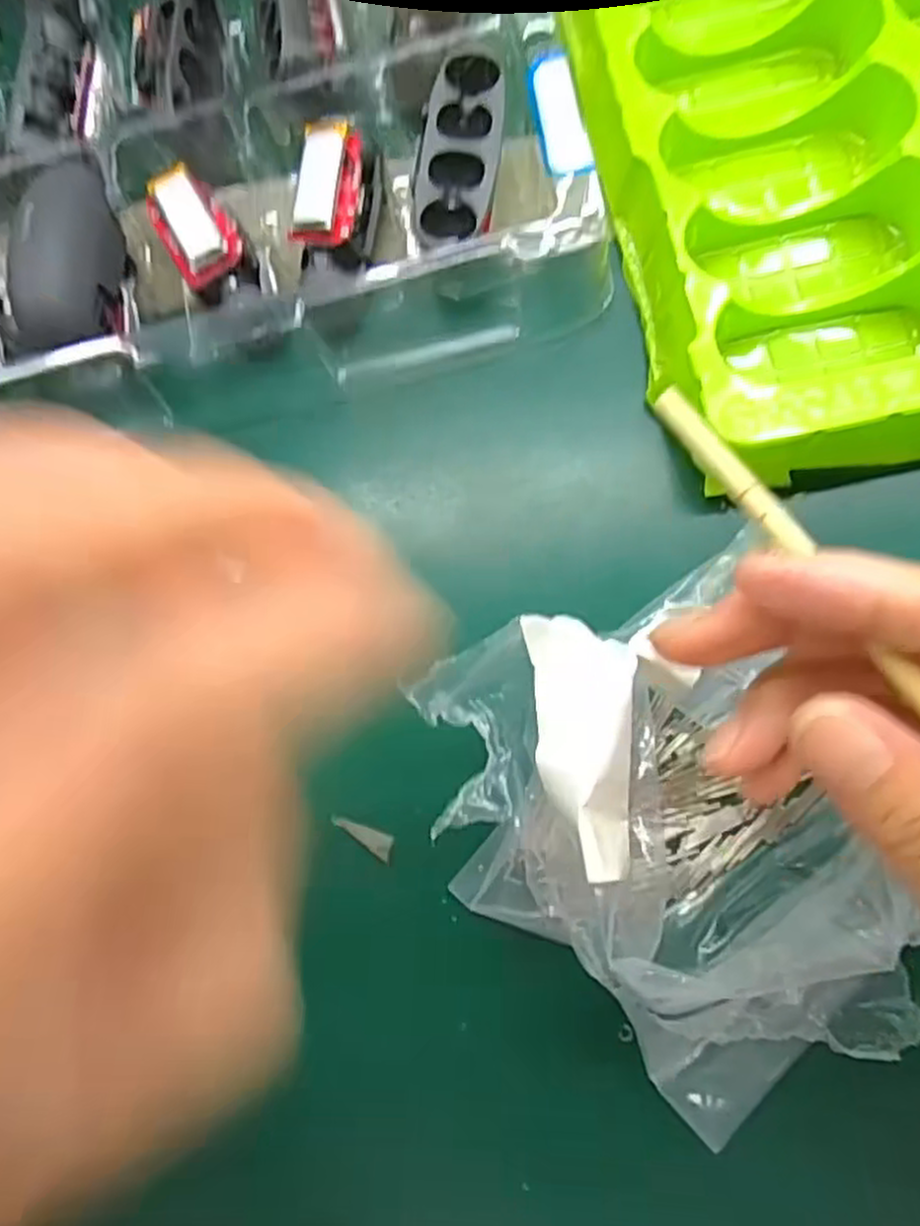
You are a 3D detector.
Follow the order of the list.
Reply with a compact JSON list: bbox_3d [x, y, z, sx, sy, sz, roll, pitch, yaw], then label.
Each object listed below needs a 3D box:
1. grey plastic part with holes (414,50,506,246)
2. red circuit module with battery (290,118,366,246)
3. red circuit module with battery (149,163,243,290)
[{"bbox_3d":[0.000,-0.139,0.233,0.024,0.006,0.059,4,83,6],"label":"grey plastic part with holes"},{"bbox_3d":[-0.039,-0.130,0.235,0.018,0.008,0.036,7,83,6],"label":"red circuit module with battery"},{"bbox_3d":[-0.082,-0.119,0.240,0.021,0.011,0.033,-33,81,0],"label":"red circuit module with battery"}]

